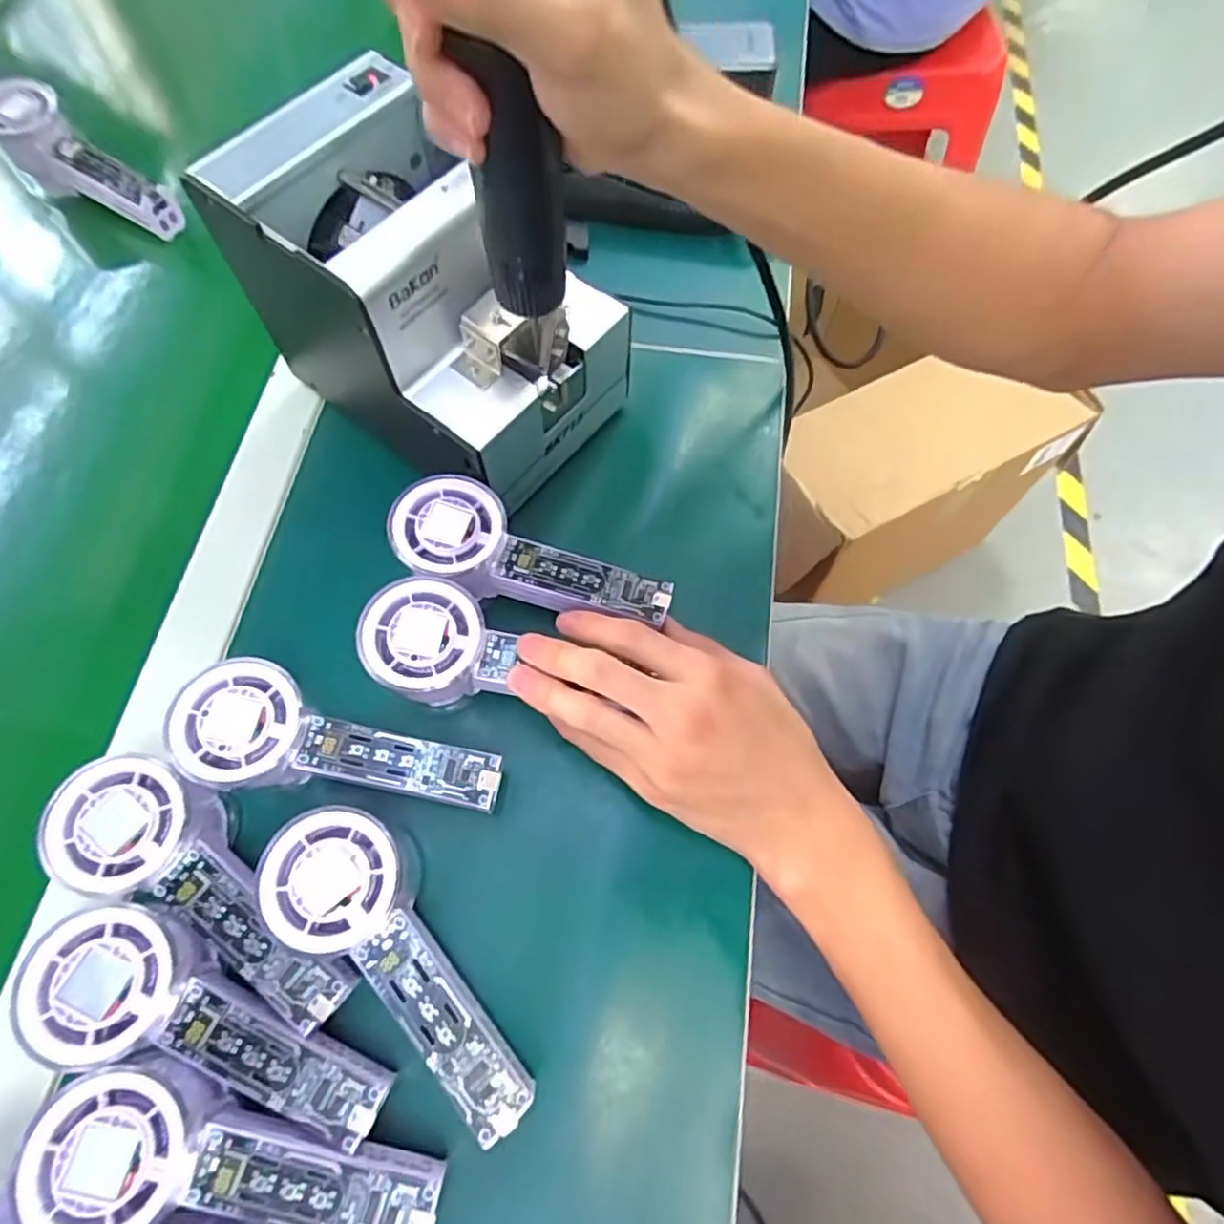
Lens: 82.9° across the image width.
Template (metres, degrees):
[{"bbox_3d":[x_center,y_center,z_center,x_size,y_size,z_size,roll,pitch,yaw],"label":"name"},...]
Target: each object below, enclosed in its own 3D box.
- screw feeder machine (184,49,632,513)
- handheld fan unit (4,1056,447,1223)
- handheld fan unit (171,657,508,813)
[{"bbox_3d":[-0.092,-0.166,0.371,0.169,0.127,0.124,32,71,14],"label":"screw feeder machine"},{"bbox_3d":[-0.139,0.209,0.263,0.145,0.035,0.053,7,67,4],"label":"handheld fan unit"},{"bbox_3d":[-0.126,0.066,0.318,0.142,0.029,0.054,15,68,8],"label":"handheld fan unit"}]

